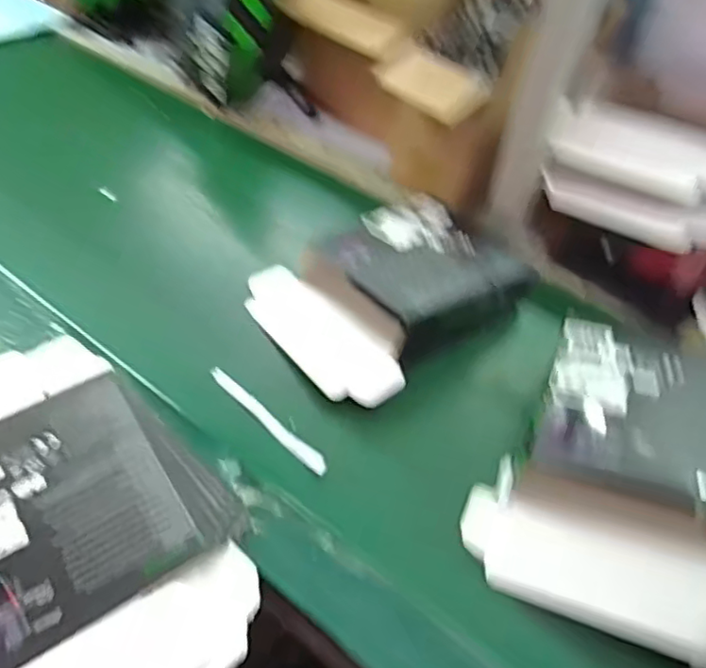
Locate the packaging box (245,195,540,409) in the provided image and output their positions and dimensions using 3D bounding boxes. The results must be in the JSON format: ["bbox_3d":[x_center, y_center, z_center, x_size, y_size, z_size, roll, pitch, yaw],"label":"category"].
[{"bbox_3d":[0.033,-0.051,0.631,0.241,0.065,0.188,-30,55,-33],"label":"packaging box"}]

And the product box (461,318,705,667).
[{"bbox_3d":[0.216,0.099,0.491,0.192,0.092,0.239,22,45,14],"label":"product box"}]

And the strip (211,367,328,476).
[{"bbox_3d":[-0.075,0.072,0.538,0.140,0.006,0.015,36,50,26],"label":"strip"}]

